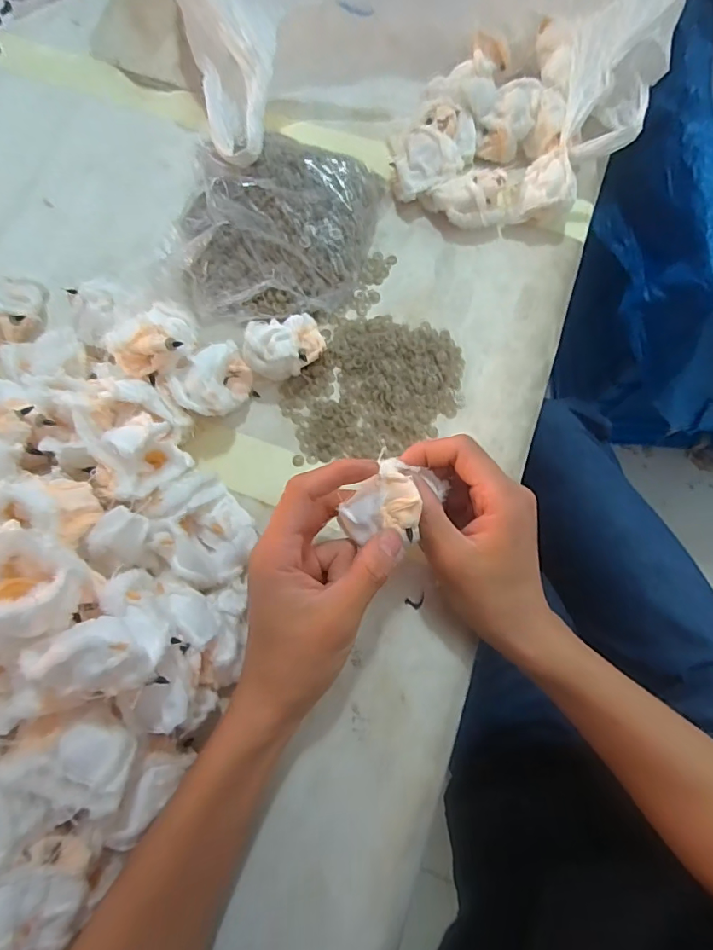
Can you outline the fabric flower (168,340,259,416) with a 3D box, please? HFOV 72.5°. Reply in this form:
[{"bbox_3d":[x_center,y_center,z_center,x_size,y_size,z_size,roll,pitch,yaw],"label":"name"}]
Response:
[{"bbox_3d":[-0.102,-0.068,0.353,0.039,0.035,0.057,37,79,9],"label":"fabric flower"}]

